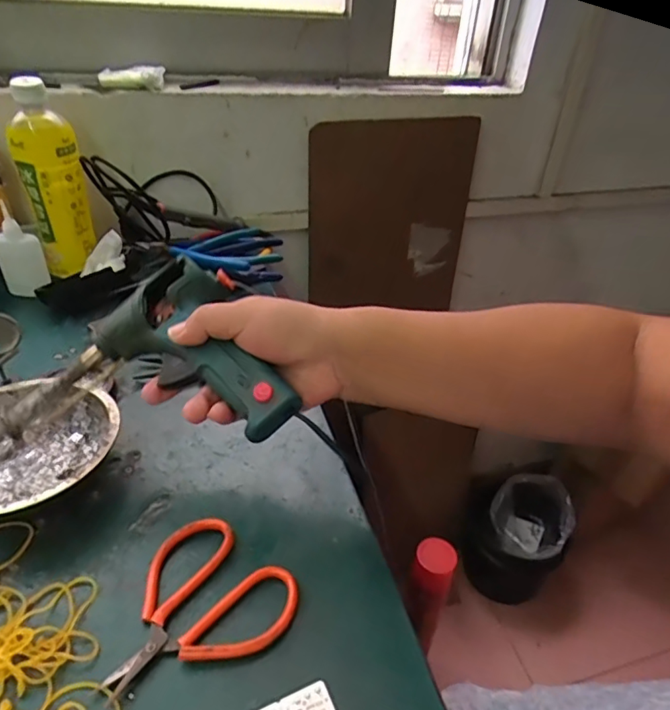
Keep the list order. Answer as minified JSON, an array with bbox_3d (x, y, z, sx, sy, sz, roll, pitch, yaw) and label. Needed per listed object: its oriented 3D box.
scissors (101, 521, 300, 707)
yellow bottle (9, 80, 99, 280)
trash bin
[{"bbox_3d":[-0.081,0.144,0.322,0.107,0.008,0.090,-9,39,-19],"label":"scissors"},{"bbox_3d":[-0.295,-0.180,0.552,0.042,0.188,0.050,19,38,18],"label":"yellow bottle"},{"bbox_3d":[0.357,0.367,1.047,0.148,0.239,0.163,-28,47,-36],"label":"trash bin"}]

